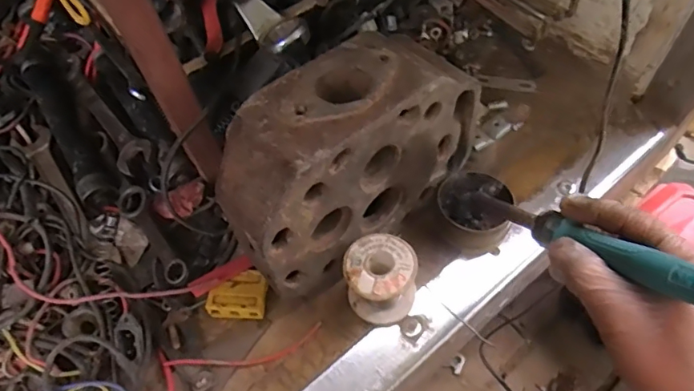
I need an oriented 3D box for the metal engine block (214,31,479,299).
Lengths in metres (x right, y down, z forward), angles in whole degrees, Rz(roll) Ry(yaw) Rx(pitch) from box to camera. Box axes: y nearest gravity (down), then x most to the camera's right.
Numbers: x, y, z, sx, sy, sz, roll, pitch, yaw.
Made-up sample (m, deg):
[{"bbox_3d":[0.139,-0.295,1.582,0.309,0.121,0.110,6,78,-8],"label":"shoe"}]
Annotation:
[{"bbox_3d":[0.001,-0.024,0.393,0.203,0.157,0.081,-38,62,-18],"label":"metal engine block"}]

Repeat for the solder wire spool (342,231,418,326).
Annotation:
[{"bbox_3d":[0.027,0.066,0.398,0.053,0.054,0.056,-2,57,3],"label":"solder wire spool"}]

